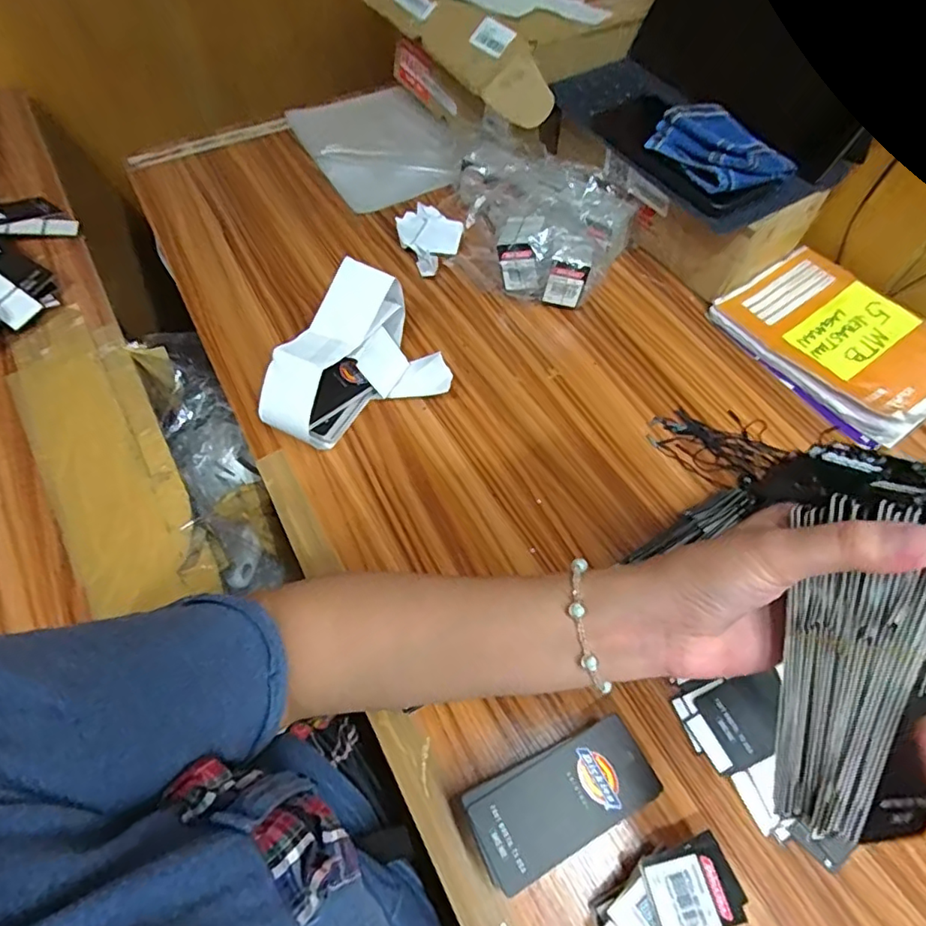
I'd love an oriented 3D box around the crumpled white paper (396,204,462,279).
[{"bbox_3d":[-0.040,-0.240,0.605,0.063,0.019,0.061,41,96,1],"label":"crumpled white paper"}]

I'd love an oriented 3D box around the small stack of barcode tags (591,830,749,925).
[{"bbox_3d":[0.118,0.256,0.328,0.083,0.032,0.047,-28,63,-16],"label":"small stack of barcode tags"}]

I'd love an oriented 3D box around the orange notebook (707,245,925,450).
[{"bbox_3d":[0.362,-0.118,0.548,0.144,0.029,0.204,-28,63,-16],"label":"orange notebook"}]

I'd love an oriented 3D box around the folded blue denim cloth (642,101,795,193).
[{"bbox_3d":[0.228,-0.282,0.505,0.085,0.029,0.104,-32,64,-18],"label":"folded blue denim cloth"}]

